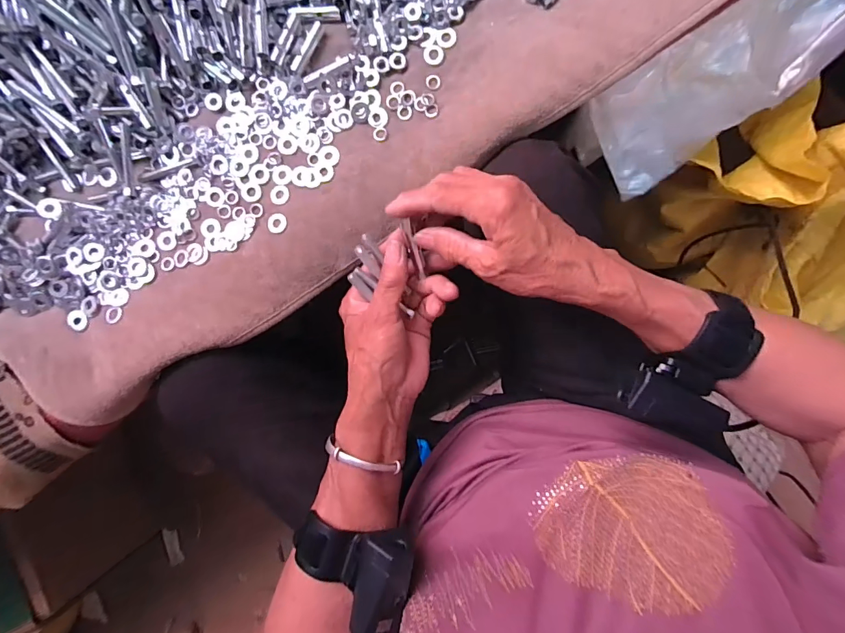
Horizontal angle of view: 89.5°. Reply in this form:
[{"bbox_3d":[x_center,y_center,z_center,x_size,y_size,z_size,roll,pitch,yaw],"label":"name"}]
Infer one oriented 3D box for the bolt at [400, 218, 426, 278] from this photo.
[{"bbox_3d":[-0.007,-0.050,0.322,0.007,0.006,0.048,-17,126,4],"label":"bolt"}]

